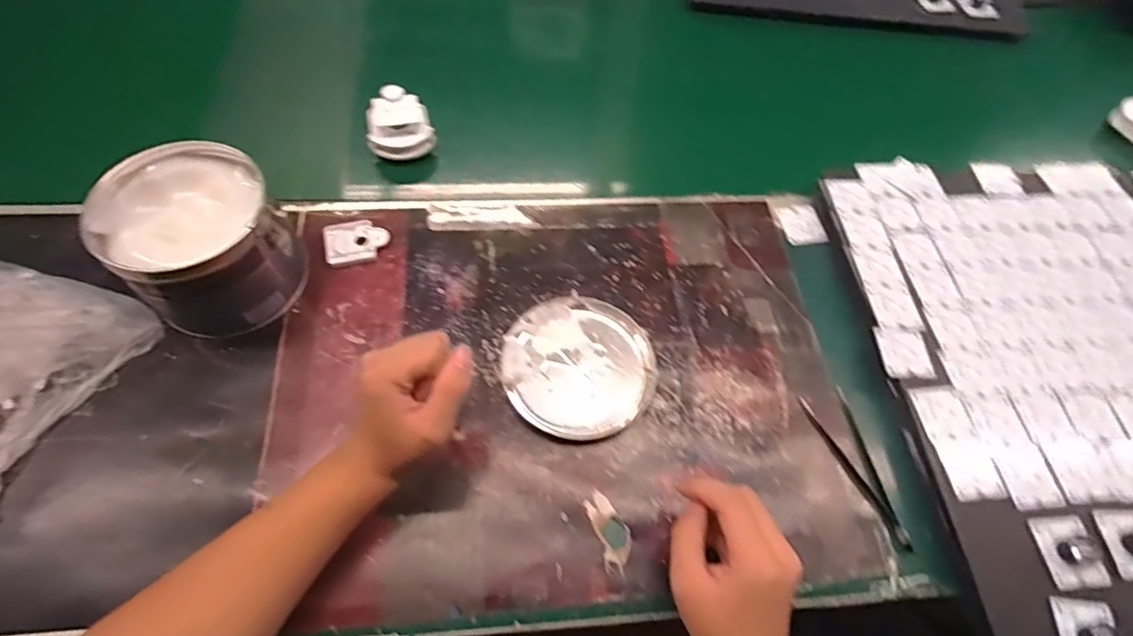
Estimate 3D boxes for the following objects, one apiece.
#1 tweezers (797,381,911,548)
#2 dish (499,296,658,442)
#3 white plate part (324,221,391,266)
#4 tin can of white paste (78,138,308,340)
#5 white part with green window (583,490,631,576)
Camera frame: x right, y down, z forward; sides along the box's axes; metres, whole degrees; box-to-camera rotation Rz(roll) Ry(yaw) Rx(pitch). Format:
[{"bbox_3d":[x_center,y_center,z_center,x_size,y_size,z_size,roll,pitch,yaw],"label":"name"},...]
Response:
[{"bbox_3d":[0.241,0.122,0.469,0.042,0.005,0.132,-12,62,-9],"label":"tweezers"},{"bbox_3d":[0.012,0.039,0.495,0.127,0.015,0.126,1,61,-2],"label":"dish"},{"bbox_3d":[-0.198,-0.073,0.540,0.056,0.014,0.046,-11,62,-8],"label":"white plate part"},{"bbox_3d":[-0.299,-0.062,0.480,0.127,0.101,0.124,1,61,-2],"label":"tin can of white paste"},{"bbox_3d":[0.034,0.161,0.433,0.026,0.004,0.059,-16,63,-11],"label":"white part with green window"}]

